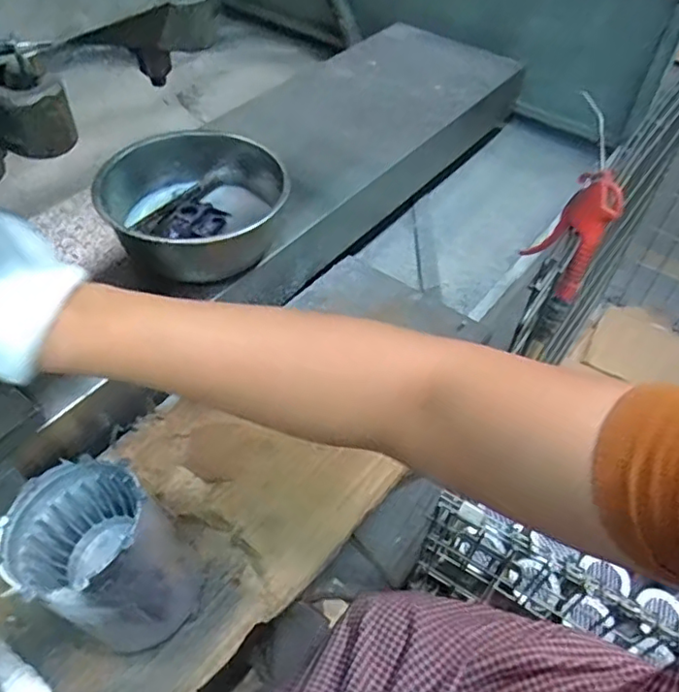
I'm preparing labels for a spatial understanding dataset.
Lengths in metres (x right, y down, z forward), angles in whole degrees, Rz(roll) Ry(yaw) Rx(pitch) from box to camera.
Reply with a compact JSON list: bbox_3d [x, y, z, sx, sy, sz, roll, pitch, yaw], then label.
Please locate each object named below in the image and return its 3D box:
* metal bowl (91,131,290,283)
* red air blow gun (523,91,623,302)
[{"bbox_3d":[-0.149,-0.147,0.637,0.165,0.080,0.170,2,49,-2],"label":"metal bowl"},{"bbox_3d":[0.244,-0.112,0.657,0.078,0.151,0.047,25,52,16],"label":"red air blow gun"}]

